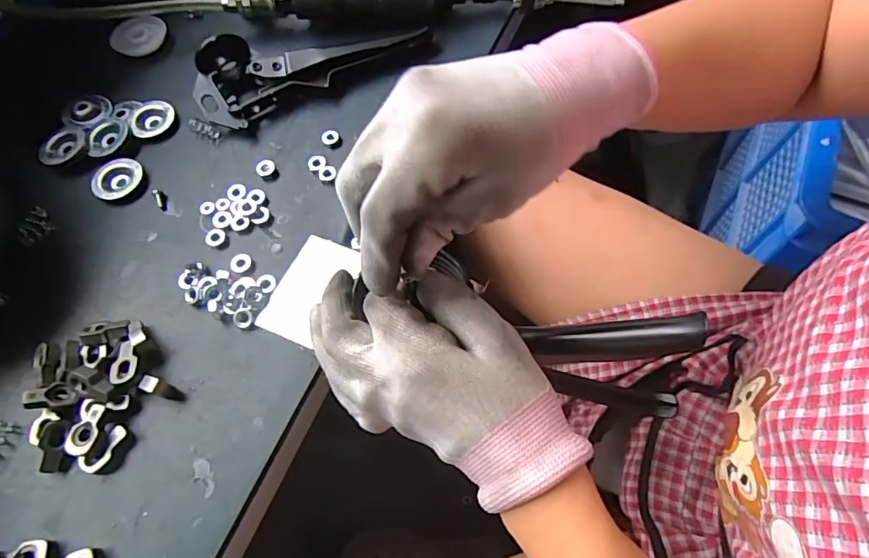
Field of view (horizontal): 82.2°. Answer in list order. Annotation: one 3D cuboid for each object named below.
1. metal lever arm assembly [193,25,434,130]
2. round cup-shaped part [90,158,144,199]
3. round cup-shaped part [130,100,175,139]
[{"bbox_3d":[-0.102,-0.184,0.419,0.201,0.034,0.071,-22,65,-8],"label":"metal lever arm assembly"},{"bbox_3d":[-0.248,-0.078,0.390,0.032,0.007,0.039,38,72,19],"label":"round cup-shaped part"},{"bbox_3d":[-0.236,-0.135,0.417,0.035,0.004,0.036,-1,64,2],"label":"round cup-shaped part"}]

